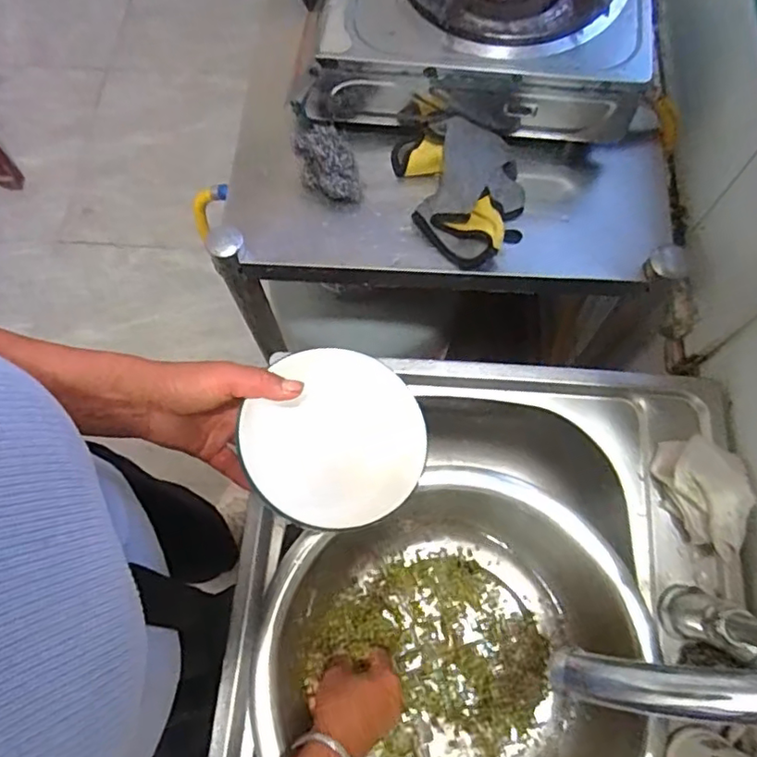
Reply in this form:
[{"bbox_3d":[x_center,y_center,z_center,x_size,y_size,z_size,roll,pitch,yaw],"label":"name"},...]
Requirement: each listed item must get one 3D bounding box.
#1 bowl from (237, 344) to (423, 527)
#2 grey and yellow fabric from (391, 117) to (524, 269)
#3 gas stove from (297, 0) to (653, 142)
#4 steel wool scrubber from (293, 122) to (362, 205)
[{"bbox_3d":[-0.037,0.048,0.463,0.139,0.042,0.130,0,70,1],"label":"bowl"},{"bbox_3d":[0.090,-0.204,0.626,0.113,0.049,0.169,-15,70,-4],"label":"grey and yellow fabric"},{"bbox_3d":[0.098,-0.419,0.655,0.360,0.096,0.285,7,70,4],"label":"gas stove"},{"bbox_3d":[-0.055,-0.236,0.644,0.061,0.047,0.094,-12,70,-3],"label":"steel wool scrubber"}]

